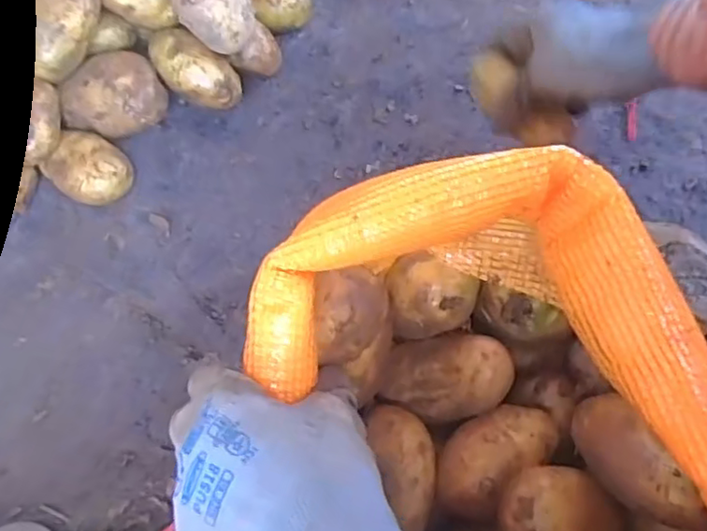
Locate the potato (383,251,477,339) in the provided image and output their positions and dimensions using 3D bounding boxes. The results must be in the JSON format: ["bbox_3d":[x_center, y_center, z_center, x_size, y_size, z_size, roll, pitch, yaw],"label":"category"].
[{"bbox_3d":[0.047,0.023,0.396,0.053,0.056,0.038,14,67,8],"label":"potato"}]

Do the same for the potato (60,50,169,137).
[{"bbox_3d":[-0.215,-0.150,0.578,0.088,0.067,0.062,7,67,5],"label":"potato"}]

